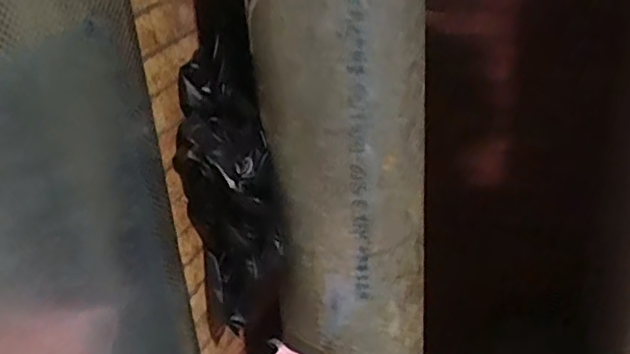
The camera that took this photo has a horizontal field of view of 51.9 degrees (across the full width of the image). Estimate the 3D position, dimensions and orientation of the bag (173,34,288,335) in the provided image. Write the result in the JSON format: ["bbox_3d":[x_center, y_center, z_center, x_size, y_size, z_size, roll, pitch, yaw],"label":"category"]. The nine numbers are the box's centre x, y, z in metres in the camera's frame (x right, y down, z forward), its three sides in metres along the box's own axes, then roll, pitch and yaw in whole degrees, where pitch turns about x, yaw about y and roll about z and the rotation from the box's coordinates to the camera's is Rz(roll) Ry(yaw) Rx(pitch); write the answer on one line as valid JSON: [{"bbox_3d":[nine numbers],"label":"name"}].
[{"bbox_3d":[-0.086,0.029,0.670,0.090,0.299,0.100,-8,27,-7],"label":"bag"}]

